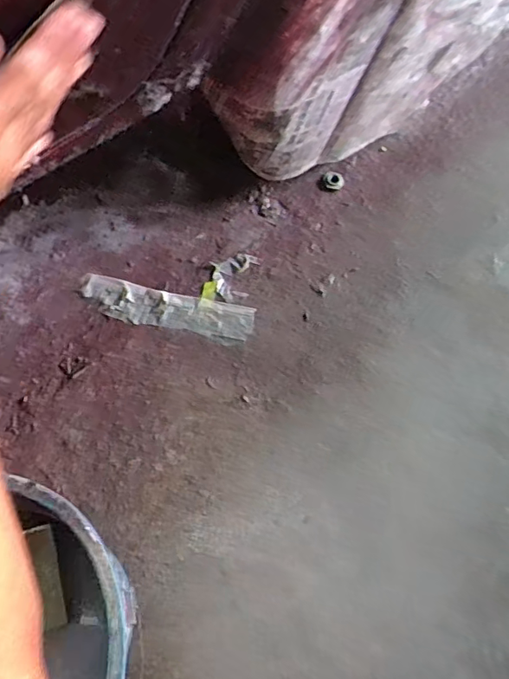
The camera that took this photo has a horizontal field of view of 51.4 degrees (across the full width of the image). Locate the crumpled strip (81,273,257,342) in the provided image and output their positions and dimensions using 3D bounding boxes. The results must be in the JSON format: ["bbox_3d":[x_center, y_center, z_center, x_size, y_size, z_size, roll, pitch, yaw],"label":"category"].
[{"bbox_3d":[-0.130,-0.046,0.789,0.257,0.008,0.061,14,73,-3],"label":"crumpled strip"}]

